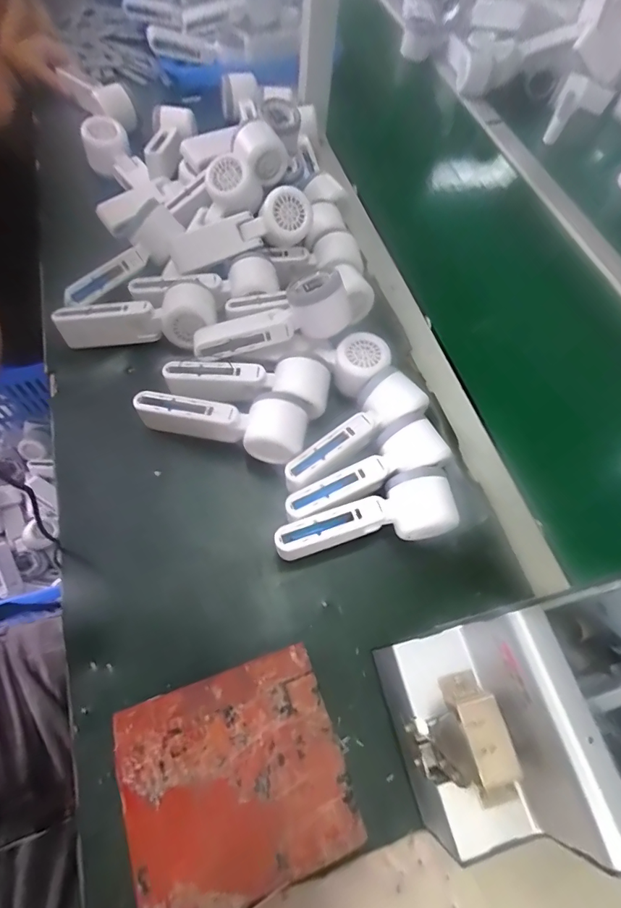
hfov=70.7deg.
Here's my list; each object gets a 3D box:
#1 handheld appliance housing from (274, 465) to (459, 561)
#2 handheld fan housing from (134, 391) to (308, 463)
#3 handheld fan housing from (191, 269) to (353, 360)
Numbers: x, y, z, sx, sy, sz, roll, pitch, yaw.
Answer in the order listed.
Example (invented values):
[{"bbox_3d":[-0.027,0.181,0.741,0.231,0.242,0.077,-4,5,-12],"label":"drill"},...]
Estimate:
[{"bbox_3d":[0.047,0.056,0.405,0.159,0.053,0.057,-7,65,-7],"label":"handheld appliance housing"},{"bbox_3d":[-0.087,-0.028,0.433,0.164,0.049,0.054,6,64,-1],"label":"handheld fan housing"},{"bbox_3d":[-0.043,-0.144,0.451,0.162,0.055,0.064,-11,64,-10],"label":"handheld fan housing"}]

